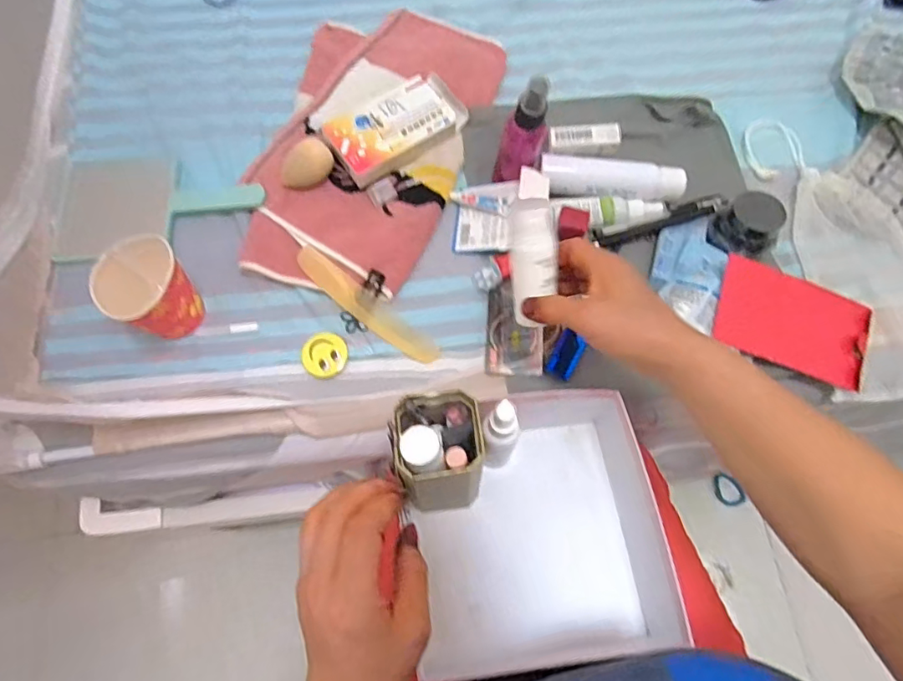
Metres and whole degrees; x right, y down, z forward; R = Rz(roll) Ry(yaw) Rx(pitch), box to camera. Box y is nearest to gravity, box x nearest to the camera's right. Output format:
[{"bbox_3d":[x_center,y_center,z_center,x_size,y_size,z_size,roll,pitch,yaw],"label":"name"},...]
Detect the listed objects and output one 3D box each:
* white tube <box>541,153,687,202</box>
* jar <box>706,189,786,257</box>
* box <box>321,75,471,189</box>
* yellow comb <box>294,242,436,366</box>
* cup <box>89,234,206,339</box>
[{"bbox_3d":[0.165,-0.165,0.553,0.143,0.030,0.042,4,70,1],"label":"white tube"},{"bbox_3d":[0.288,-0.112,0.528,0.055,0.051,0.058,0,70,0],"label":"jar"},{"bbox_3d":[-0.054,-0.218,0.556,0.136,0.033,0.073,-33,73,-12],"label":"box"},{"bbox_3d":[-0.083,-0.032,0.519,0.163,0.009,0.027,38,75,0],"label":"yellow comb"},{"bbox_3d":[-0.262,-0.043,0.478,0.073,0.075,0.069,0,70,0],"label":"cup"}]

